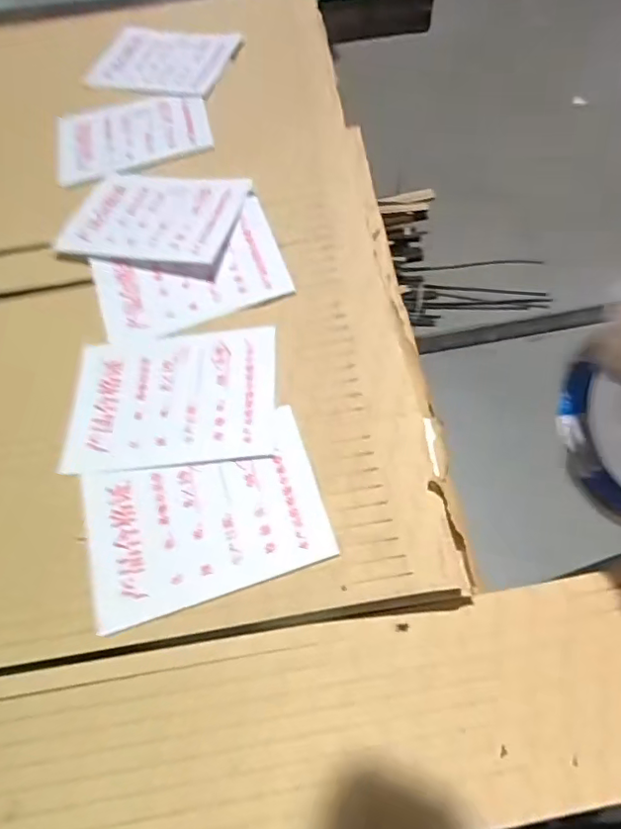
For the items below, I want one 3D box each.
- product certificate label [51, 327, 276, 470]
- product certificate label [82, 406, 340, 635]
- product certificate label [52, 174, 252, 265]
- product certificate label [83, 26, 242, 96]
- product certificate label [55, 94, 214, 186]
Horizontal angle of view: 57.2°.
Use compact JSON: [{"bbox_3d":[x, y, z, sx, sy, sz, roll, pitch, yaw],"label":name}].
[{"bbox_3d":[-0.070,-0.009,0.288,0.104,0.004,0.075,-5,59,6],"label":"product certificate label"},{"bbox_3d":[-0.049,0.045,0.256,0.105,0.004,0.072,-19,63,-2],"label":"product certificate label"},{"bbox_3d":[-0.096,-0.121,0.347,0.103,0.014,0.074,11,66,8],"label":"product certificate label"},{"bbox_3d":[-0.110,-0.269,0.433,0.102,0.010,0.075,16,65,16],"label":"product certificate label"},{"bbox_3d":[-0.124,-0.195,0.394,0.103,0.011,0.073,-15,65,-4],"label":"product certificate label"}]

